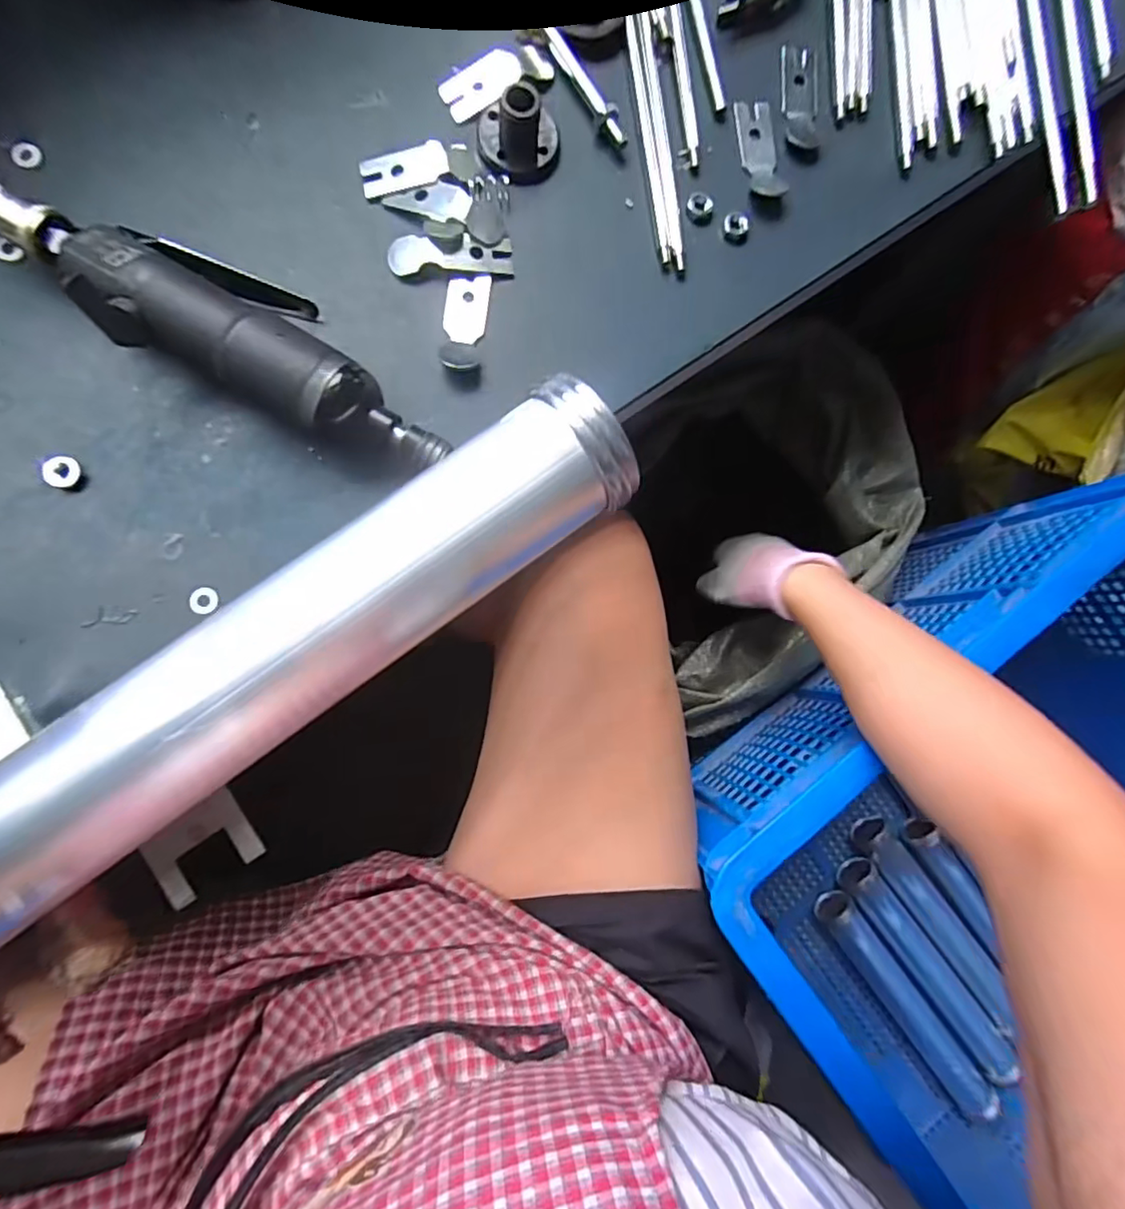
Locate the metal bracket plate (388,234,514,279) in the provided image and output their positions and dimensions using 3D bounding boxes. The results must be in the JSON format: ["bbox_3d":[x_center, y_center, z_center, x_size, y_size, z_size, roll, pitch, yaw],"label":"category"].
[{"bbox_3d":[-0.057,-0.180,0.293,0.062,0.007,0.019,-3,86,-7],"label":"metal bracket plate"}]

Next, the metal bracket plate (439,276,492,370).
[{"bbox_3d":[-0.049,-0.144,0.291,0.021,0.012,0.054,6,85,-6],"label":"metal bracket plate"}]

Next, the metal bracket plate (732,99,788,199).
[{"bbox_3d":[0.110,-0.254,0.317,0.022,0.004,0.055,-9,87,-7],"label":"metal bracket plate"}]

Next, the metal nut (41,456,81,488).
[{"bbox_3d":[-0.232,-0.061,0.265,0.013,0.007,0.015,-8,87,-7],"label":"metal nut"}]

